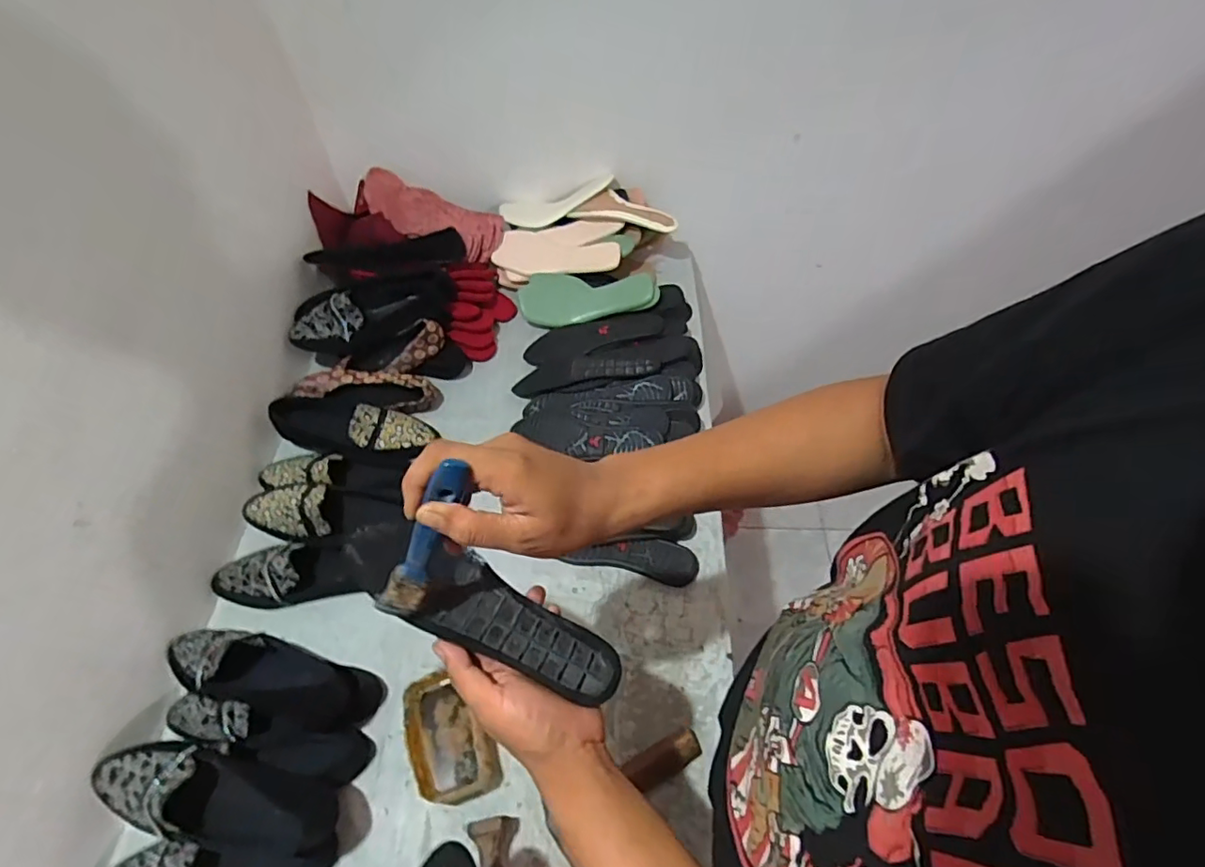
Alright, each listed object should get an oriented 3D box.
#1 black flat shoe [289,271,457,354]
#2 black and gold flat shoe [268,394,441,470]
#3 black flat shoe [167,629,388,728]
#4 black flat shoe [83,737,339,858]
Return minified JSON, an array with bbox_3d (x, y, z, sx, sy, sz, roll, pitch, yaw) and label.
[{"bbox_3d":[-0.375,-0.200,0.926,0.262,0.070,0.102,-12,56,-7],"label":"black flat shoe"},{"bbox_3d":[-0.375,-0.006,0.855,0.238,0.064,0.092,11,56,-6],"label":"black and gold flat shoe"},{"bbox_3d":[-0.386,0.277,0.656,0.244,0.090,0.077,11,57,9],"label":"black flat shoe"},{"bbox_3d":[-0.387,0.360,0.562,0.244,0.061,0.076,9,56,7],"label":"black flat shoe"}]

